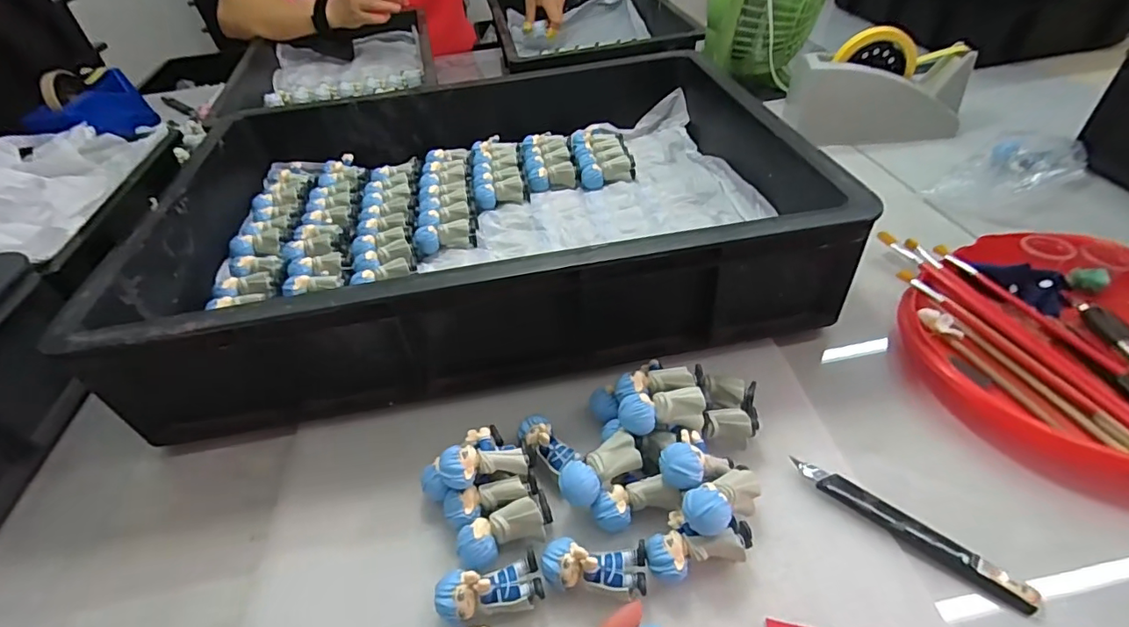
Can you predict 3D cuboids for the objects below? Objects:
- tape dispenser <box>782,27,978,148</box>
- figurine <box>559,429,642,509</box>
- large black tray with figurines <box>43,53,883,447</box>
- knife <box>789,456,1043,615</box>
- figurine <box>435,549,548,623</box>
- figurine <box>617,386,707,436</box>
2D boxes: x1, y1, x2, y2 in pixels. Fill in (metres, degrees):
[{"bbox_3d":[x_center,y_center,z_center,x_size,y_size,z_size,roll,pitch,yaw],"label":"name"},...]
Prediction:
[{"bbox_3d":[0.409,-0.296,0.685,0.203,0.118,0.097,-8,44,-2],"label":"tape dispenser"},{"bbox_3d":[0.024,0.105,0.340,0.057,0.024,0.027,-27,48,-20],"label":"figurine"},{"bbox_3d":[-0.080,-0.114,0.535,0.569,0.123,0.395,-10,44,-4],"label":"large black tray with figurines"},{"bbox_3d":[0.216,0.135,0.328,0.138,0.013,0.018,28,53,31],"label":"knife"},{"bbox_3d":[-0.044,0.164,0.307,0.059,0.035,0.027,-12,44,-6],"label":"figurine"},{"bbox_3d":[0.066,0.067,0.351,0.057,0.021,0.025,-6,44,0],"label":"figurine"}]

